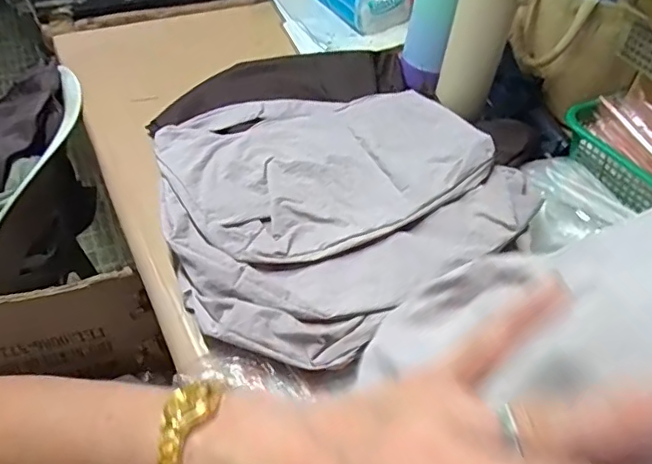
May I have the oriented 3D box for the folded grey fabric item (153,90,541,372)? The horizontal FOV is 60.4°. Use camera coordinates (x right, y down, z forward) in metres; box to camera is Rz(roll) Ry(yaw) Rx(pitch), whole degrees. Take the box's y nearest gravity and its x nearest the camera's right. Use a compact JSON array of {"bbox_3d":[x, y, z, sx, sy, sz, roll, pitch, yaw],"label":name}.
[{"bbox_3d":[-0.003,-0.067,0.654,0.410,0.059,0.402,-25,52,-29],"label":"folded grey fabric item"}]

